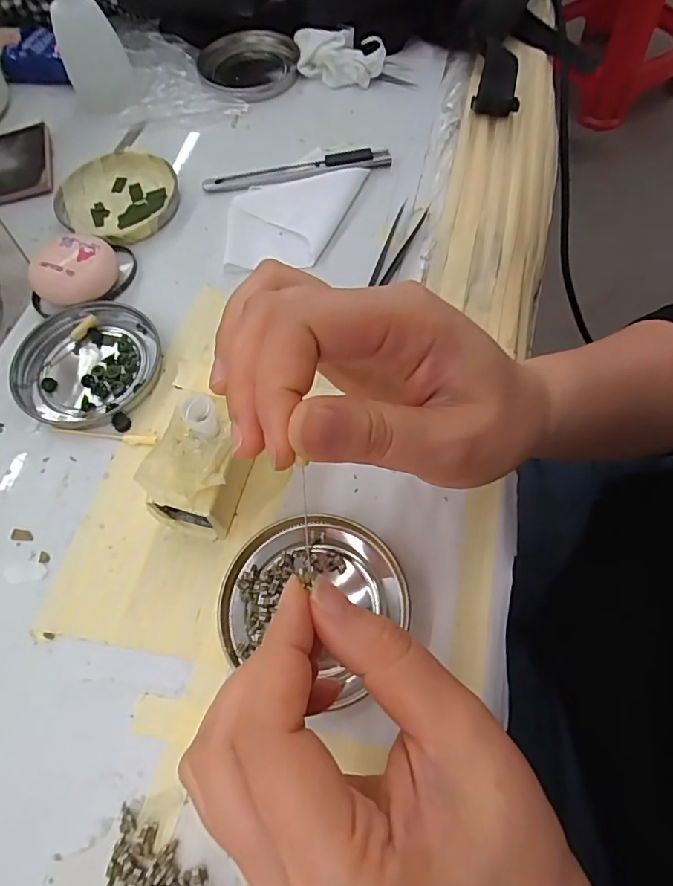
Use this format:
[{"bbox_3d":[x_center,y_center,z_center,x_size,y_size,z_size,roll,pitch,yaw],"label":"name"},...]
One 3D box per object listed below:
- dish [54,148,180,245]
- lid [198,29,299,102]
[{"bbox_3d":[-0.144,-0.165,0.342,0.080,0.010,0.072,29,69,15],"label":"dish"},{"bbox_3d":[-0.067,-0.291,0.398,0.076,0.012,0.074,-1,64,2],"label":"lid"}]

